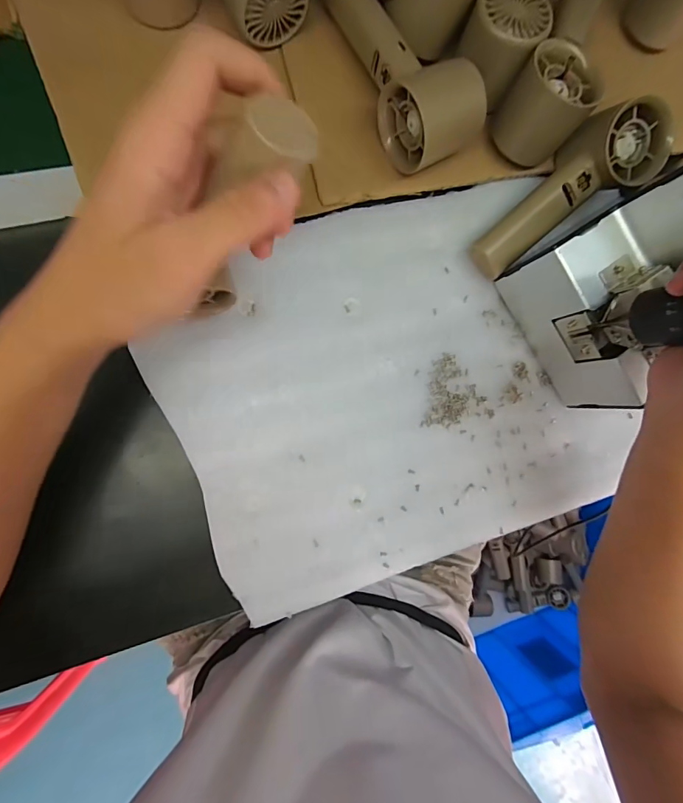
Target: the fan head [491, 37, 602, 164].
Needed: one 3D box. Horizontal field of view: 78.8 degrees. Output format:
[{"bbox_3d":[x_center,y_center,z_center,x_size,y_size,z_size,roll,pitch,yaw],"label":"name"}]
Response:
[{"bbox_3d":[0.150,-0.219,0.311,0.057,0.053,0.055,43,83,-6],"label":"fan head"}]

